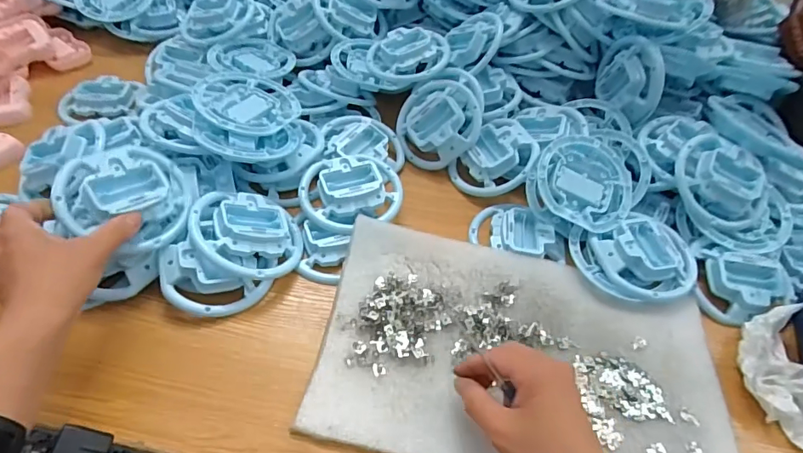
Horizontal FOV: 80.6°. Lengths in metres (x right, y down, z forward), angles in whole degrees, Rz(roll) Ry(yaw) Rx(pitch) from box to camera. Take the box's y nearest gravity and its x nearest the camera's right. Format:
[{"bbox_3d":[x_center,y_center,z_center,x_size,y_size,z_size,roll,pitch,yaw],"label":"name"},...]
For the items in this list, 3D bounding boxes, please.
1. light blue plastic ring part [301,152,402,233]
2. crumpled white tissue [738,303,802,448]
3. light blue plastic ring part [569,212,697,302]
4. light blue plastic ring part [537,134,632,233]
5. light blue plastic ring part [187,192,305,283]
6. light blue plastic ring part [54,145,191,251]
[{"bbox_3d":[-0.050,-0.040,0.479,0.101,0.022,0.084,-10,51,-15],"label":"light blue plastic ring part"},{"bbox_3d":[0.328,0.128,0.401,0.067,0.028,0.127,12,49,4],"label":"crumpled white tissue"},{"bbox_3d":[0.231,0.027,0.463,0.115,0.029,0.090,-8,51,-14],"label":"light blue plastic ring part"},{"bbox_3d":[0.189,-0.045,0.490,0.100,0.016,0.104,3,75,-11],"label":"light blue plastic ring part"},{"bbox_3d":[-0.138,0.007,0.432,0.099,0.029,0.083,18,45,-29],"label":"light blue plastic ring part"},{"bbox_3d":[-0.232,-0.023,0.406,0.091,0.032,0.099,58,39,-8],"label":"light blue plastic ring part"}]

